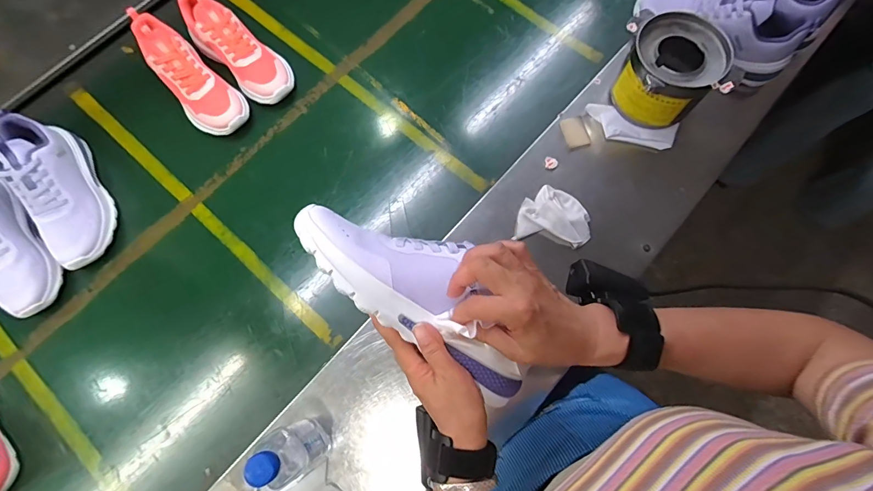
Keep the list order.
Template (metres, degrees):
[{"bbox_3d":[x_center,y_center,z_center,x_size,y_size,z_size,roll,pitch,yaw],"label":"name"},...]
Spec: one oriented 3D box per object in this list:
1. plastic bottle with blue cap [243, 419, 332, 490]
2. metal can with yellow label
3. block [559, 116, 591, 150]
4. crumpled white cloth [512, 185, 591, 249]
[{"bbox_3d":[-0.182,0.255,0.498,0.060,0.161,0.055,-34,75,-10],"label":"plastic bottle with blue cap"},{"bbox_3d":[0.377,-0.283,0.678,0.136,0.118,0.141,0,71,0],"label":"metal can with yellow label"},{"bbox_3d":[0.243,-0.196,0.711,0.041,0.010,0.055,-16,76,-5],"label":"block"},{"bbox_3d":[0.190,-0.047,0.649,0.112,0.016,0.088,12,75,2],"label":"crumpled white cloth"}]

